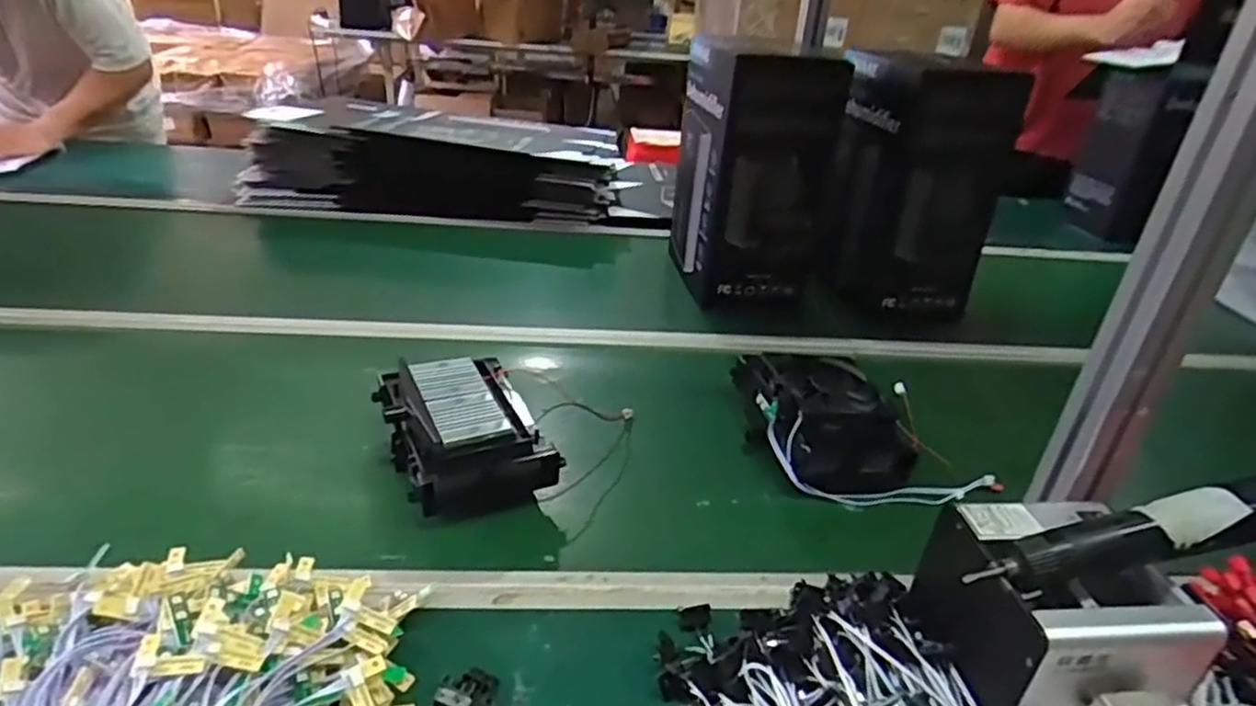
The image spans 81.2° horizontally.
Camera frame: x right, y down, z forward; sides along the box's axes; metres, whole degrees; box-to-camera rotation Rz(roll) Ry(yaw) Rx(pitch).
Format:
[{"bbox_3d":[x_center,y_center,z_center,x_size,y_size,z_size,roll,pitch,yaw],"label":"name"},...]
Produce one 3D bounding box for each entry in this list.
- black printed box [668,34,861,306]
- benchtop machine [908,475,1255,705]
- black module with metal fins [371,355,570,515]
[{"bbox_3d":[0.194,-0.287,1.134,0.181,0.355,0.231,-1,29,-11],"label":"black printed box"},{"bbox_3d":[0.327,0.181,0.482,0.209,0.178,0.184,2,29,-6],"label":"benchtop machine"},{"bbox_3d":[-0.169,0.074,0.743,0.134,0.086,0.184,-11,33,-27],"label":"black module with metal fins"}]

